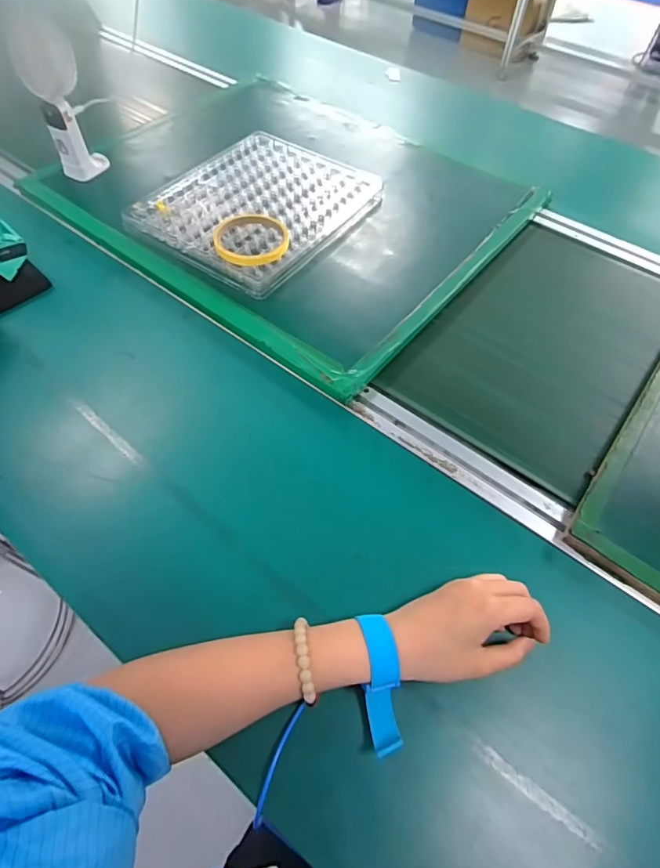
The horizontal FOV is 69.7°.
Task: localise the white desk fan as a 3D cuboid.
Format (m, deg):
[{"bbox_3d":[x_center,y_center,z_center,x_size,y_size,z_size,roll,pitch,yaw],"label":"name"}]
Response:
[{"bbox_3d":[-0.354,-0.432,0.634,0.069,0.188,0.048,-28,62,-19],"label":"white desk fan"}]

